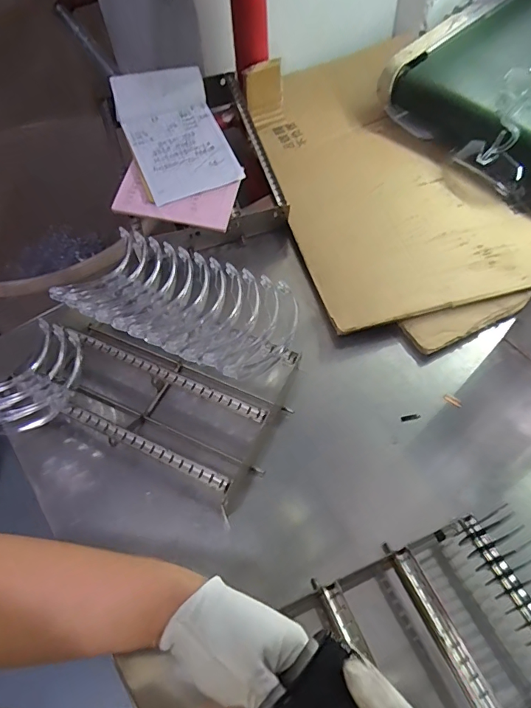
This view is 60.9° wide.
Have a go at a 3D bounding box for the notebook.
[{"bbox_3d":[-0.149,-0.359,0.733,0.150,0.042,0.253,-20,80,-13],"label":"notebook"}]

